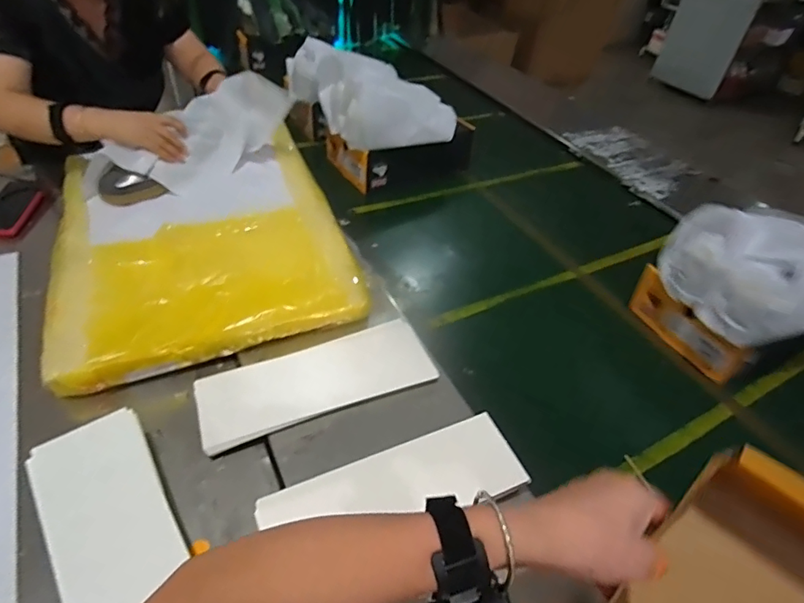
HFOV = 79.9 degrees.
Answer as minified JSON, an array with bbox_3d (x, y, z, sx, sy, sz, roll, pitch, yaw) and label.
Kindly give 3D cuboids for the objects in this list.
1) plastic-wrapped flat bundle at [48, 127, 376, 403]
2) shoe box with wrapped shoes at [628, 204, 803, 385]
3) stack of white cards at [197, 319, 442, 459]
[{"bbox_3d":[-0.359,-0.119,0.869,0.457,0.058,0.555,-13,45,-19],"label":"plastic-wrapped flat bundle"},{"bbox_3d":[0.567,-0.017,0.781,0.251,0.228,0.200,-10,44,-16],"label":"shoe box with wrapped shoes"},{"bbox_3d":[-0.117,0.109,0.682,0.321,0.019,0.120,-16,46,-21],"label":"stack of white cards"}]

